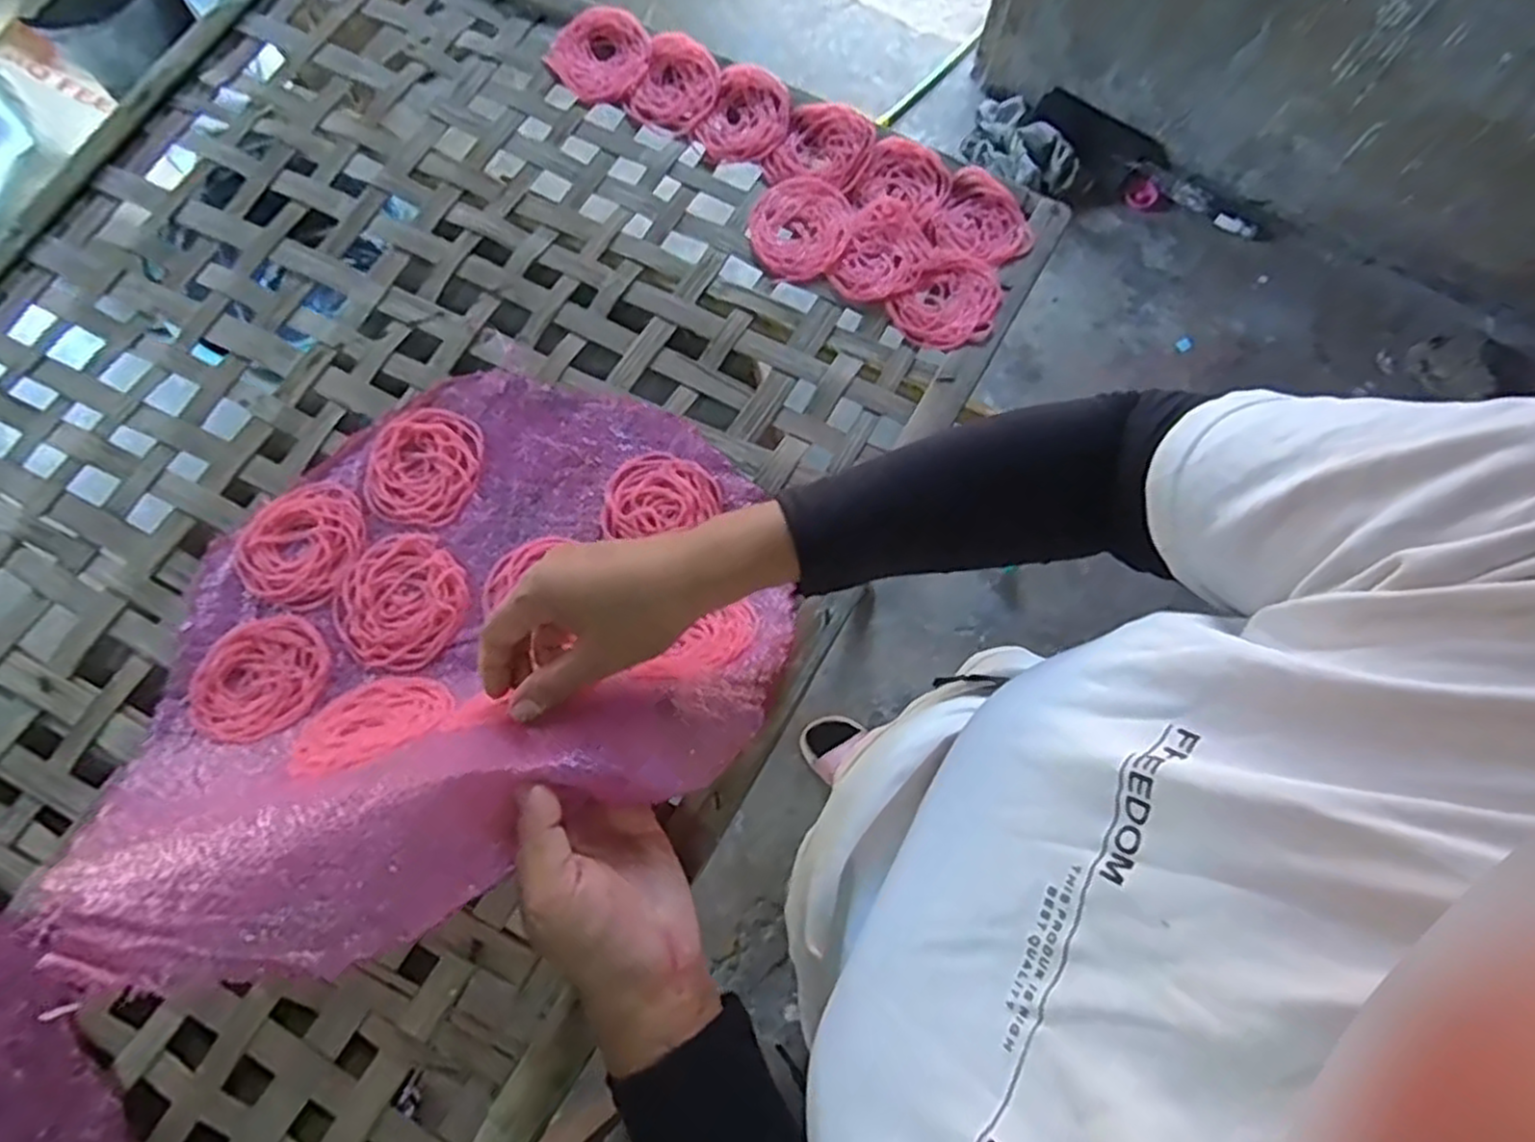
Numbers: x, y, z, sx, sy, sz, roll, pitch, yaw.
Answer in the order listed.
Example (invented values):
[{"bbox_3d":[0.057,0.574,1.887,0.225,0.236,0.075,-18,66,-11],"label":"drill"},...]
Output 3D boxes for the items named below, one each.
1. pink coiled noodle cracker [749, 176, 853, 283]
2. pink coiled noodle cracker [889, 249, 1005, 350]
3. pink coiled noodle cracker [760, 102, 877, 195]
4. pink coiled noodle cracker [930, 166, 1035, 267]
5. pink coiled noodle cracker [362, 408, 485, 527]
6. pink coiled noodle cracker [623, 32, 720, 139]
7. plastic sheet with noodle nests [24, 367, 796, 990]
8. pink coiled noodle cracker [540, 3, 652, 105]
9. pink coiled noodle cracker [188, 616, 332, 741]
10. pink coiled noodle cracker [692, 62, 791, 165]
[{"bbox_3d":[0.023,-0.241,0.534,0.076,0.006,0.071,0,74,0],"label":"pink coiled noodle cracker"},{"bbox_3d":[0.125,-0.182,0.515,0.063,0.008,0.075,42,78,11],"label":"pink coiled noodle cracker"},{"bbox_3d":[0.040,-0.303,0.544,0.065,0.015,0.068,29,76,8],"label":"pink coiled noodle cracker"},{"bbox_3d":[0.152,-0.244,0.531,0.068,0.011,0.062,26,76,7],"label":"pink coiled noodle cracker"},{"bbox_3d":[-0.219,-0.066,0.483,0.072,0.004,0.075,0,74,0],"label":"pink coiled noodle cracker"},{"bbox_3d":[-0.066,-0.357,0.557,0.059,0.016,0.071,26,76,7],"label":"pink coiled noodle cracker"},{"bbox_3d":[-0.174,0.010,0.398,0.364,0.124,0.293,-26,76,-7],"label":"plastic sheet with noodle nests"},{"bbox_3d":[-0.123,-0.383,0.562,0.071,0.020,0.070,0,74,0],"label":"pink coiled noodle cracker"},{"bbox_3d":[-0.299,0.062,0.446,0.079,0.007,0.068,-16,75,-4],"label":"pink coiled noodle cracker"},{"bbox_3d":[-0.015,-0.329,0.550,0.060,0.018,0.073,26,76,7],"label":"pink coiled noodle cracker"}]

